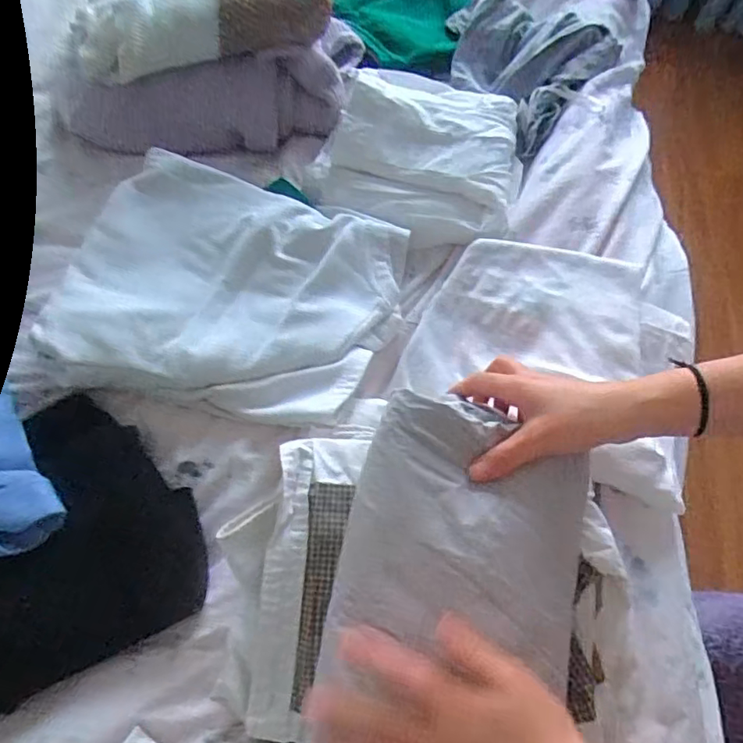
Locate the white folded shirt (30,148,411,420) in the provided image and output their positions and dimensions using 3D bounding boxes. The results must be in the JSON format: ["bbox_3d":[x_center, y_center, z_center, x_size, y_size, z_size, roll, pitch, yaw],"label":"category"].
[{"bbox_3d":[-0.131,-0.090,0.527,0.302,0.026,0.245,13,63,2],"label":"white folded shirt"}]

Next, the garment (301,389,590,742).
[{"bbox_3d":[0.057,0.143,0.372,0.157,0.039,0.247,13,67,5],"label":"garment"}]

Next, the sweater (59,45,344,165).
[{"bbox_3d":[-0.198,-0.307,0.670,0.326,0.137,0.075,-14,33,-7],"label":"sweater"}]

